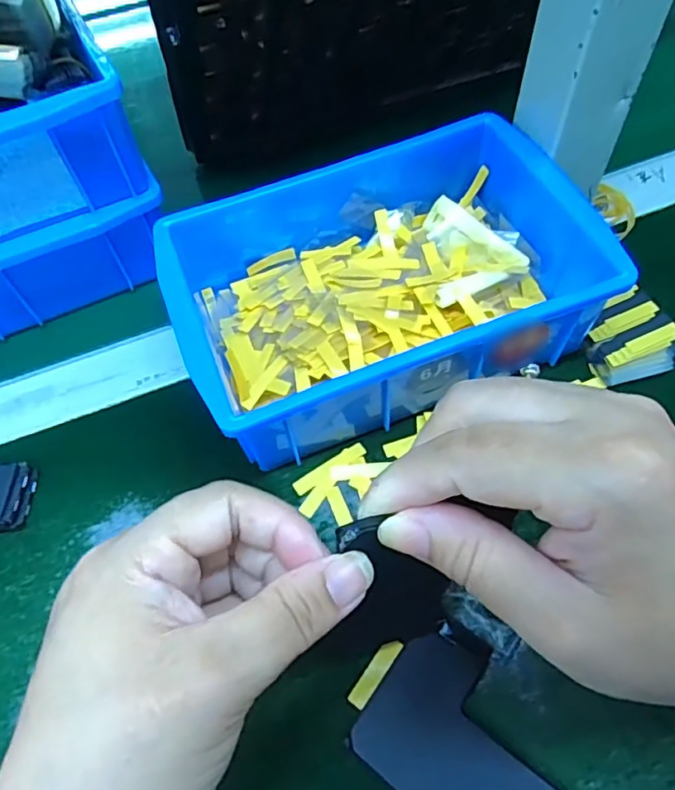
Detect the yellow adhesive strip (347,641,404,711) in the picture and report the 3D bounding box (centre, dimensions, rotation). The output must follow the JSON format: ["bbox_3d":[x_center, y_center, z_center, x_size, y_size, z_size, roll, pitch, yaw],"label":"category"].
[{"bbox_3d":[0.015,0.111,0.230,0.008,0.004,0.029,32,65,21],"label":"yellow adhesive strip"}]

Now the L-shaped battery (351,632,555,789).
[{"bbox_3d":[0.049,0.132,0.215,0.075,0.005,0.055,34,65,22],"label":"L-shaped battery"}]

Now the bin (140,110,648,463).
[{"bbox_3d":[0.019,-0.056,0.298,0.197,0.070,0.135,-19,59,-8],"label":"bin"}]

